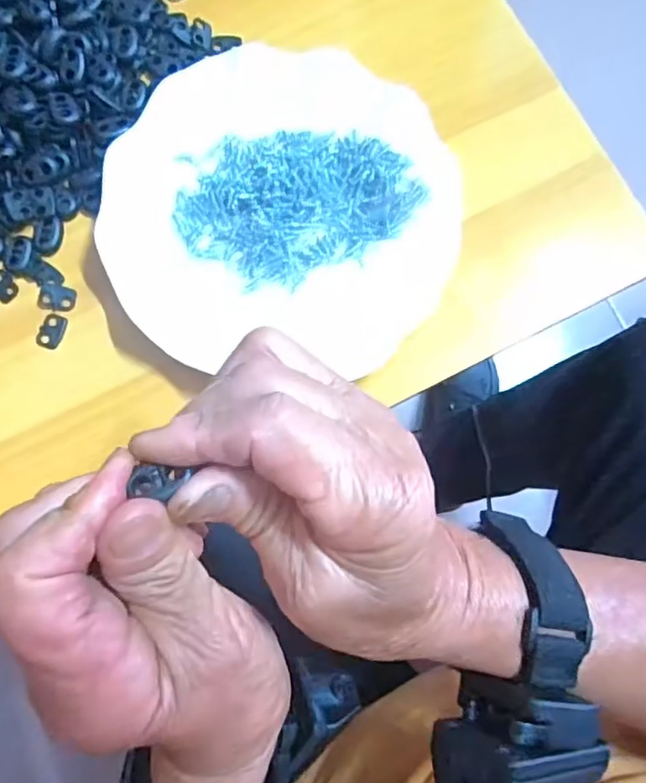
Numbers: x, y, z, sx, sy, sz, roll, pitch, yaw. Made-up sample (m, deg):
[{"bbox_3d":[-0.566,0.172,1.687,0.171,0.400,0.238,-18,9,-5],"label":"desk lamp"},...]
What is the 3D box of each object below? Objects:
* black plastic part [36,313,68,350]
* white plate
[{"bbox_3d":[-0.146,-0.033,0.320,0.012,0.004,0.019,20,79,3],"label":"black plastic part"},{"bbox_3d":[-0.022,-0.099,0.321,0.179,0.022,0.172,4,79,0],"label":"white plate"}]

